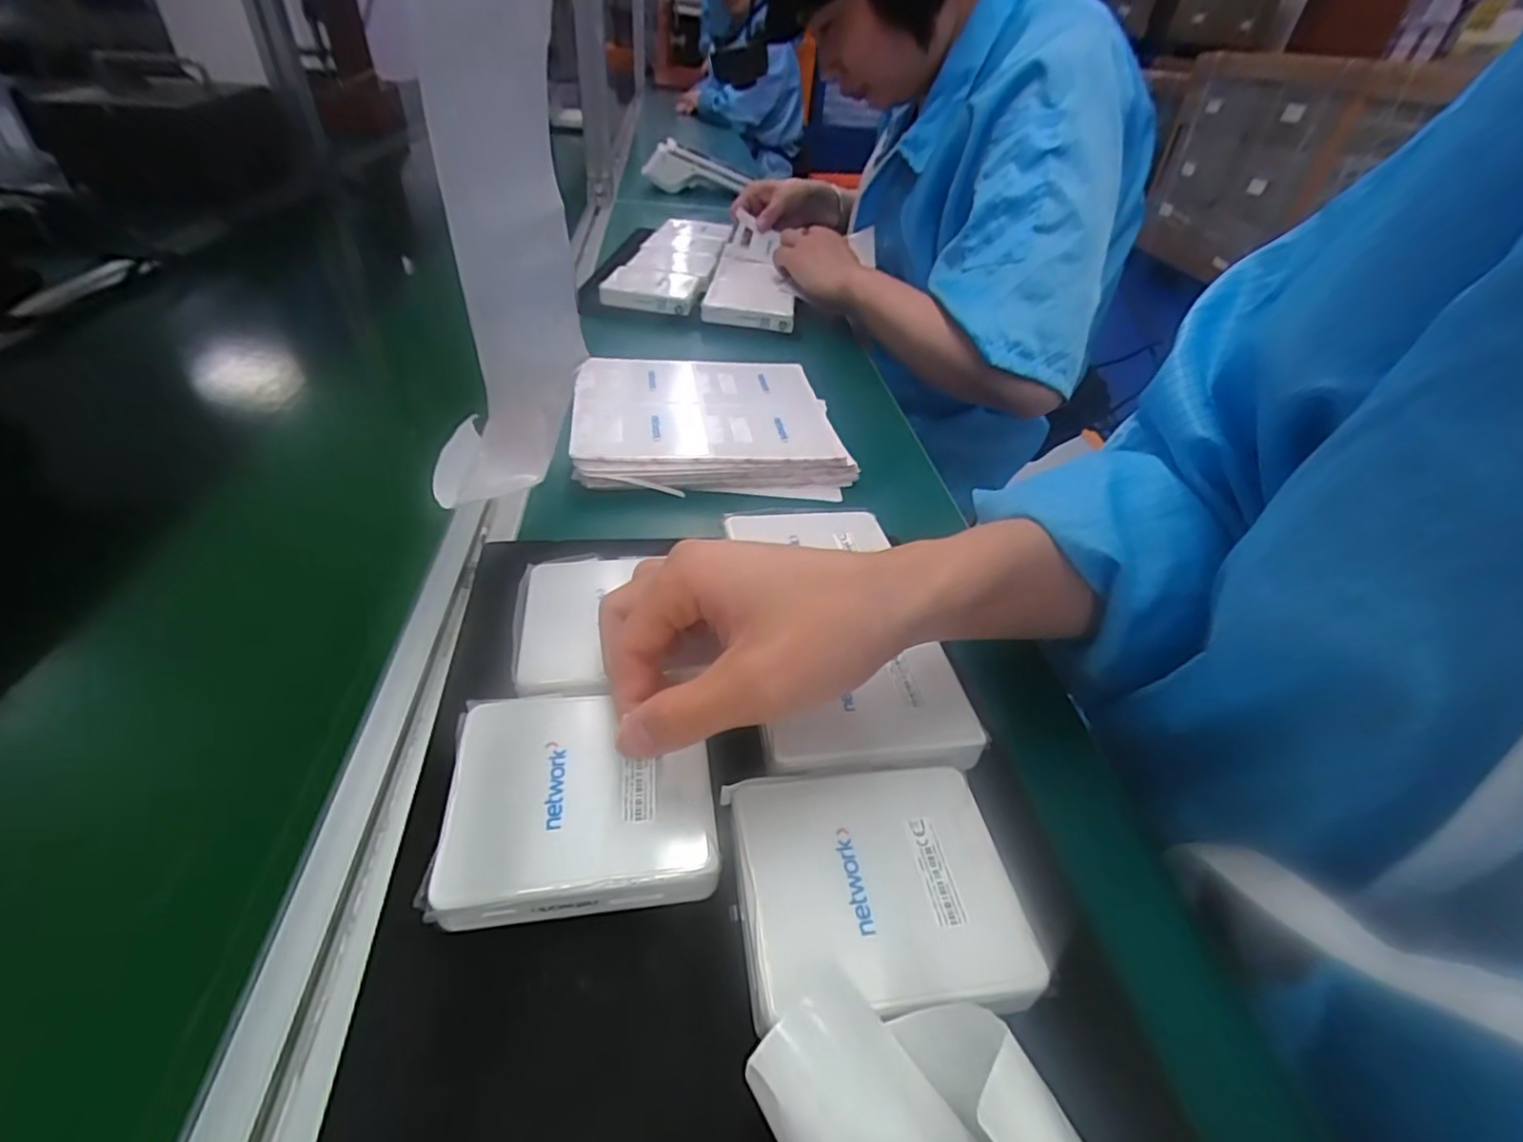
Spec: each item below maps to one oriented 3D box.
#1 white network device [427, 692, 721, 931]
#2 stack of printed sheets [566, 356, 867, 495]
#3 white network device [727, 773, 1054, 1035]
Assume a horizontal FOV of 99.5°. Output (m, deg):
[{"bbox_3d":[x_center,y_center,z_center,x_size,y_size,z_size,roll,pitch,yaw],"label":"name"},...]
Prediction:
[{"bbox_3d":[-0.067,0.081,0.242,0.093,0.017,0.086,-5,40,-11],"label":"white network device"},{"bbox_3d":[-0.043,-0.119,0.502,0.194,0.033,0.173,-3,35,-8],"label":"stack of printed sheets"},{"bbox_3d":[0.040,0.113,0.231,0.095,0.021,0.081,-2,35,-8],"label":"white network device"}]

